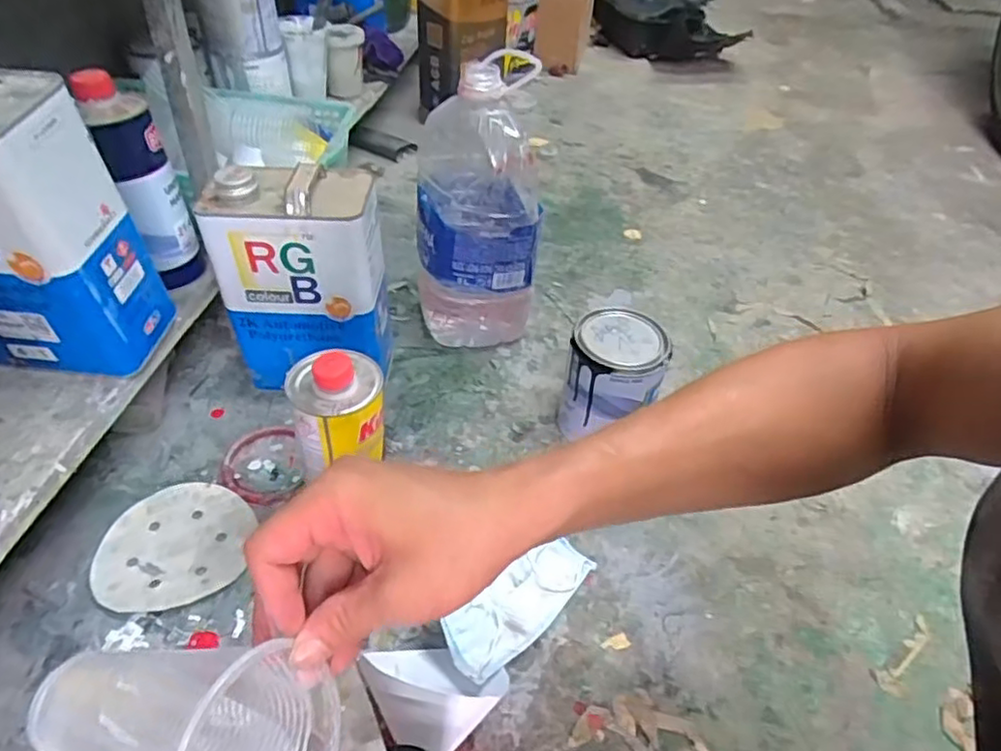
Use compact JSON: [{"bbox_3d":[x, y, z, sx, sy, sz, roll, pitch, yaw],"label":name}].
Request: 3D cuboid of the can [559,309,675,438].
[{"bbox_3d":[0.125,0.006,0.723,0.103,0.128,0.097,15,44,12],"label":"can"}]

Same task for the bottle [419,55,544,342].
[{"bbox_3d":[-0.026,-0.200,0.789,0.142,0.320,0.124,-1,43,-4],"label":"bottle"}]

